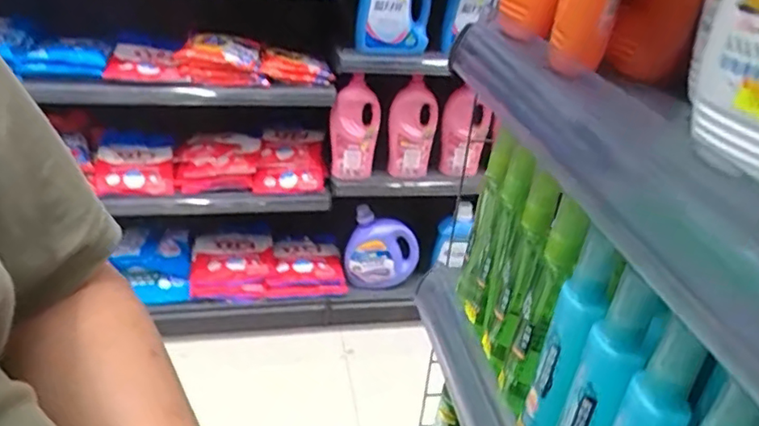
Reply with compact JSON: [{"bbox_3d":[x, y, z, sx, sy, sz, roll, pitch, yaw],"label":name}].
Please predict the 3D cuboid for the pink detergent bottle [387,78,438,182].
[{"bbox_3d":[0.090,-0.223,1.676,0.122,0.301,0.073,8,30,4],"label":"pink detergent bottle"}]

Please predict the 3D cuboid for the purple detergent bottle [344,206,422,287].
[{"bbox_3d":[0.012,0.109,1.887,0.227,0.245,0.082,2,30,-8],"label":"purple detergent bottle"}]

